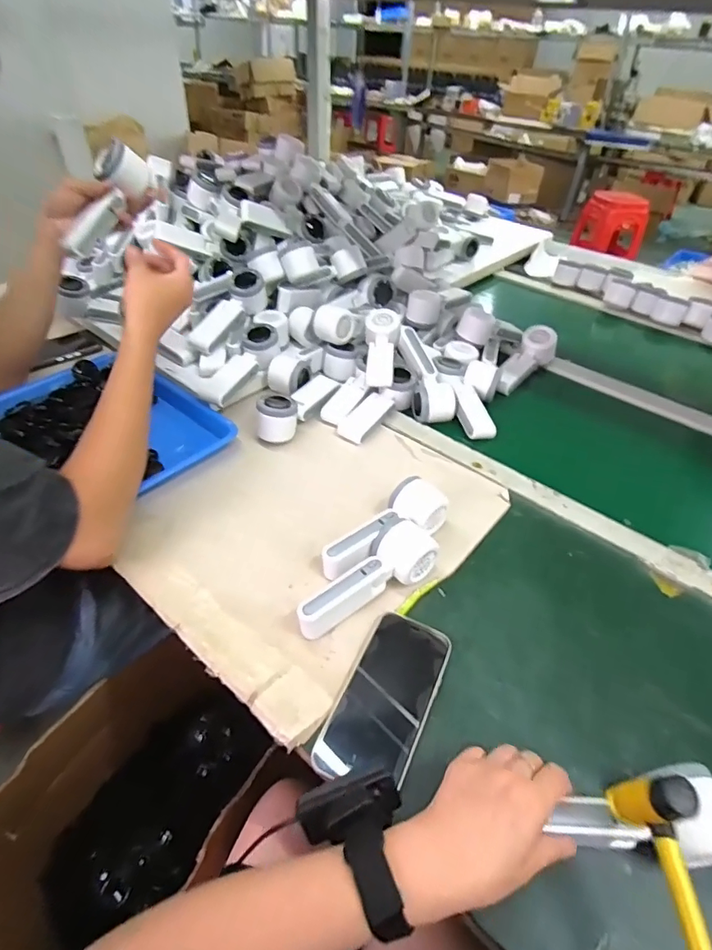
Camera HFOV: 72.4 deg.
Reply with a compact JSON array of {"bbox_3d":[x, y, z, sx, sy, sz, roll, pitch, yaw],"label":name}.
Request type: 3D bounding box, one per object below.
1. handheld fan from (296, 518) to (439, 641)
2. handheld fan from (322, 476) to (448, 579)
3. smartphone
[{"bbox_3d":[0.014,0.112,0.509,0.164,0.047,0.056,-31,53,-33],"label":"handheld fan"},{"bbox_3d":[0.037,0.068,0.549,0.065,0.054,0.165,36,51,30],"label":"handheld fan"},{"bbox_3d":[0.029,0.201,0.442,0.077,0.013,0.154,20,45,17],"label":"smartphone"}]

